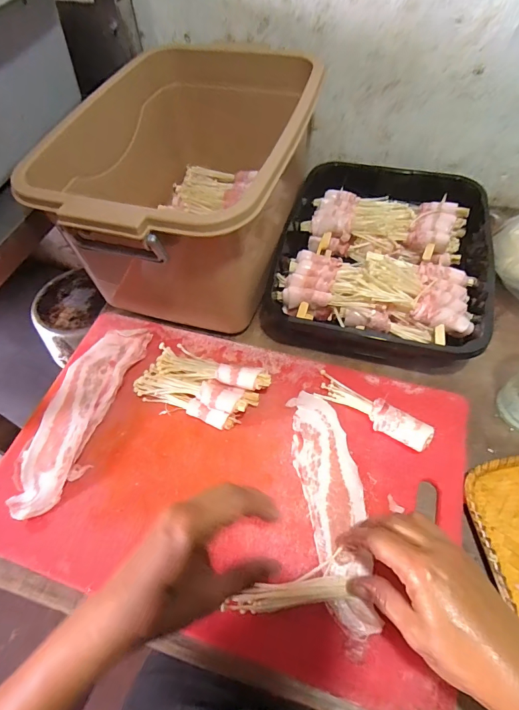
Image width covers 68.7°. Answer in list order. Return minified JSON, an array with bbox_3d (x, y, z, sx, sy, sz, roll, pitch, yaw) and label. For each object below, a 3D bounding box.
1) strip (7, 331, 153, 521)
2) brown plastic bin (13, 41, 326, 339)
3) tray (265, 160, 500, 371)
[{"bbox_3d":[-0.191,0.058,0.401,0.068,0.008,0.212,11,59,10],"label":"strip"},{"bbox_3d":[-0.082,-0.194,0.454,0.228,0.178,0.282,18,60,14],"label":"brown plastic bin"},{"bbox_3d":[0.155,-0.141,0.475,0.243,0.050,0.309,12,59,11],"label":"tray"}]

